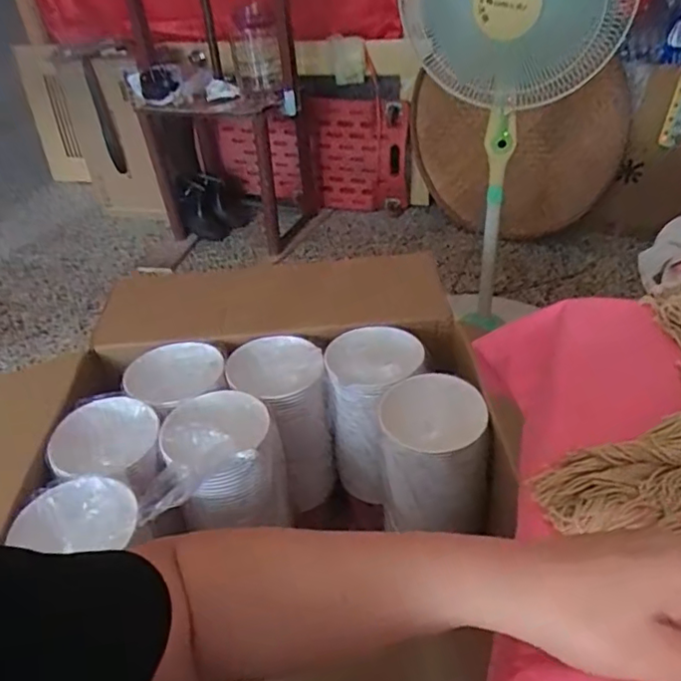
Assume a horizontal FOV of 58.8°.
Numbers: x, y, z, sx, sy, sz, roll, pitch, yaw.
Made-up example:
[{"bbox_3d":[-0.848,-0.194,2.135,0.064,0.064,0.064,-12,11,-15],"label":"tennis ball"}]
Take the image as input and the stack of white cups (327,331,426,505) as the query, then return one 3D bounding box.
[{"bbox_3d":[0.059,0.129,1.069,0.159,0.240,0.187,20,43,30],"label":"stack of white cups"}]

